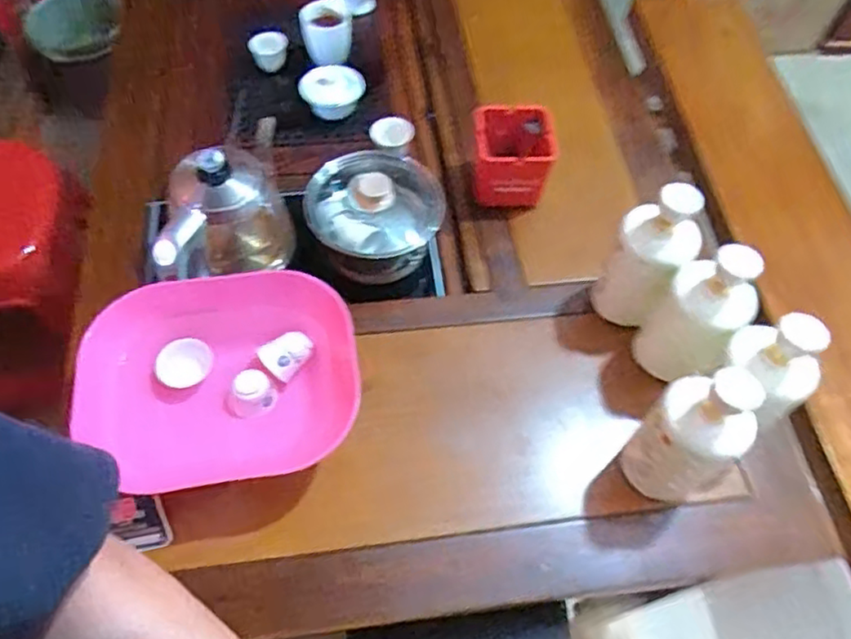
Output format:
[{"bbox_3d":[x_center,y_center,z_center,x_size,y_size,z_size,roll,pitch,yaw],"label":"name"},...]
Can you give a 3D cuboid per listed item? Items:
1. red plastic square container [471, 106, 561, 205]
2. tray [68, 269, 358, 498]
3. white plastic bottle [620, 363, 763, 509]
[{"bbox_3d":[0.109,-0.211,0.842,0.095,0.102,0.098,3,60,-2],"label":"red plastic square container"},{"bbox_3d":[-0.206,0.065,0.674,0.272,0.078,0.210,-4,60,-6],"label":"tray"},{"bbox_3d":[0.250,0.111,0.615,0.068,0.187,0.084,-39,69,-22],"label":"white plastic bottle"}]

